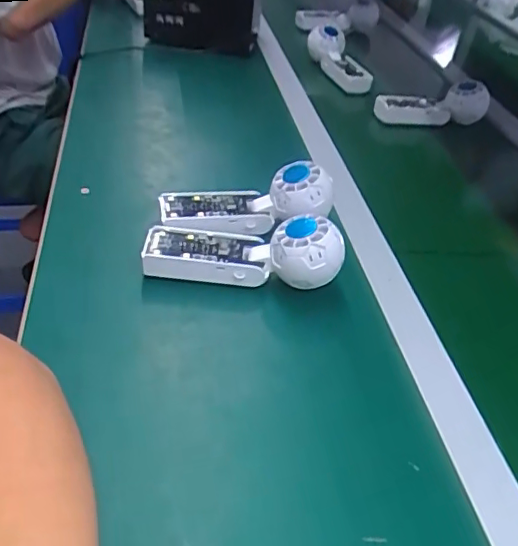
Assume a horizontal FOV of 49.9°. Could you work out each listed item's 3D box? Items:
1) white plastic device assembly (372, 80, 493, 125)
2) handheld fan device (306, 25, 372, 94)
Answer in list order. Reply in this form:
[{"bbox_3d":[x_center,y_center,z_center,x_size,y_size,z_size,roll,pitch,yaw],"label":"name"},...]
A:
[{"bbox_3d":[0.269,-0.263,0.867,0.174,0.072,0.052,6,40,0],"label":"white plastic device assembly"},{"bbox_3d":[0.137,-0.366,0.970,0.078,0.074,0.162,-5,41,-13],"label":"handheld fan device"}]

